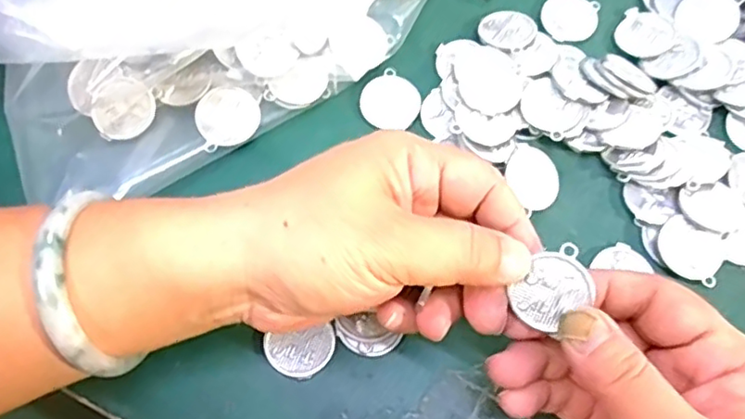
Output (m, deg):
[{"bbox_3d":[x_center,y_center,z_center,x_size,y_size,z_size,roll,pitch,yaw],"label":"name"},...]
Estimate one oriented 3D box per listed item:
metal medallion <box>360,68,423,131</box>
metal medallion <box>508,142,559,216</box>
[{"bbox_3d":[0.010,-0.054,0.309,0.029,0.004,0.030,1,70,-1],"label":"metal medallion"},{"bbox_3d":[0.076,-0.015,0.290,0.025,0.004,0.030,-34,91,-24],"label":"metal medallion"}]

